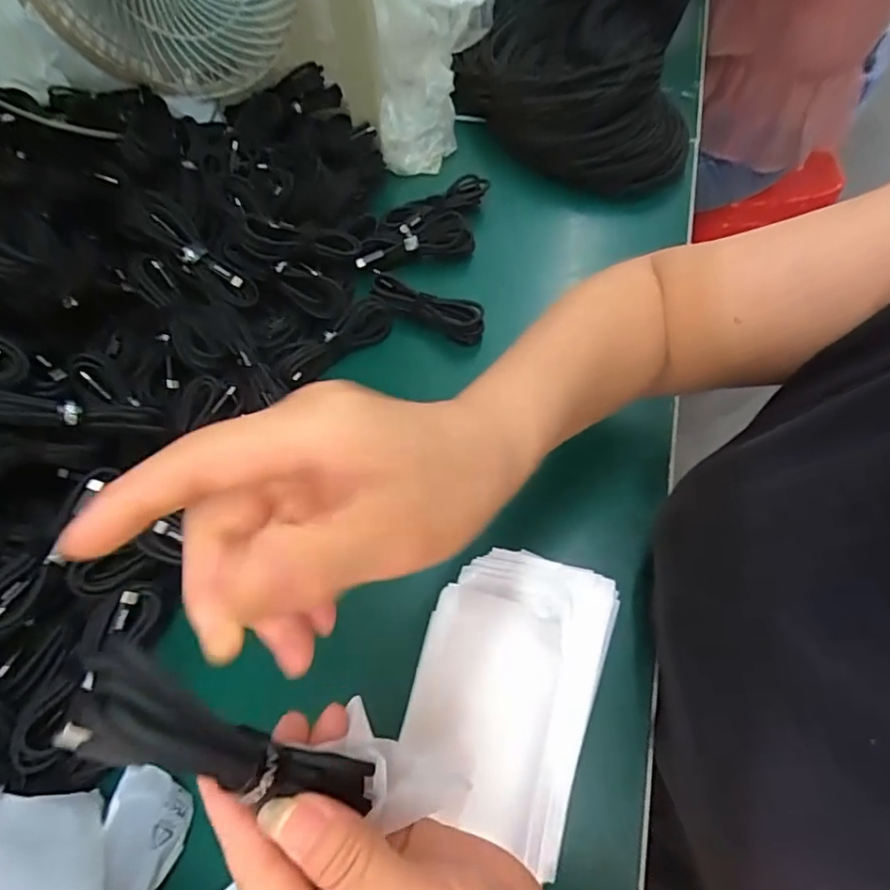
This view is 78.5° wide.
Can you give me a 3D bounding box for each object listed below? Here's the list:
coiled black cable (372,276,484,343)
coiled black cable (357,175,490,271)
[{"bbox_3d":[-0.016,-0.116,0.473,0.100,0.026,0.036,15,63,12],"label":"coiled black cable"},{"bbox_3d":[-0.020,-0.213,0.523,0.130,0.022,0.081,-12,61,-3],"label":"coiled black cable"}]

